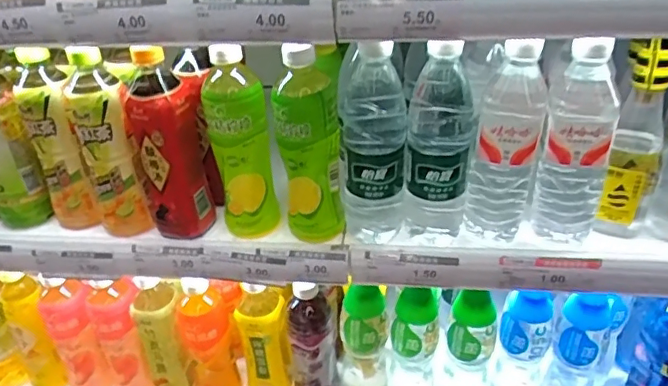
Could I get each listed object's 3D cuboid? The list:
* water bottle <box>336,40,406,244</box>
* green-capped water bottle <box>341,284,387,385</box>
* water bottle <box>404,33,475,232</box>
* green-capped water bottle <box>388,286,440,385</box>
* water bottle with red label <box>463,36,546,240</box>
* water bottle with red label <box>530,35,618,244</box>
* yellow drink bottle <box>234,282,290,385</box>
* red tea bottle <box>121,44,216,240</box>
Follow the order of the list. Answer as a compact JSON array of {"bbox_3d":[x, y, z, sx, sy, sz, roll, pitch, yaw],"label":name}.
[{"bbox_3d":[0.039,-0.049,0.569,0.067,0.218,0.056,1,31,4],"label":"water bottle"},{"bbox_3d":[0.041,0.207,0.742,0.063,0.218,0.053,1,31,4],"label":"green-capped water bottle"},{"bbox_3d":[0.103,-0.051,0.549,0.062,0.210,0.060,3,32,8],"label":"water bottle"},{"bbox_3d":[0.103,0.207,0.726,0.061,0.216,0.055,3,32,8],"label":"green-capped water bottle"},{"bbox_3d":[0.170,-0.047,0.549,0.061,0.201,0.062,11,33,20],"label":"water bottle with red label"},{"bbox_3d":[0.235,-0.046,0.538,0.062,0.203,0.056,15,35,25],"label":"water bottle with red label"},{"bbox_3d":[-0.096,0.207,0.771,0.068,0.180,0.070,-5,31,-5],"label":"yellow drink bottle"},{"bbox_3d":[-0.176,-0.051,0.598,0.074,0.206,0.057,-13,33,-17],"label":"red tea bottle"}]

